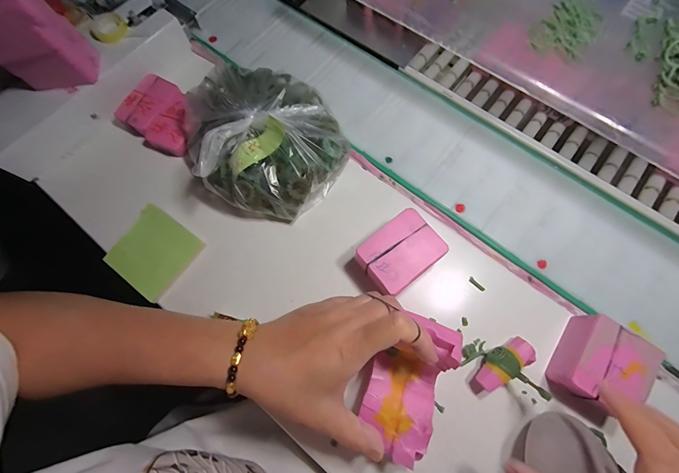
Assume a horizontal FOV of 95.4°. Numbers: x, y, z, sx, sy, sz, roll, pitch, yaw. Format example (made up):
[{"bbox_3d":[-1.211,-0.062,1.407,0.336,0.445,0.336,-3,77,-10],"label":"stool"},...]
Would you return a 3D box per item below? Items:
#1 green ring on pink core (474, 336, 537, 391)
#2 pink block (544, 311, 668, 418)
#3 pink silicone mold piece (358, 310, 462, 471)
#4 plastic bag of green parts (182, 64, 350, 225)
[{"bbox_3d":[0.147,0.113,0.280,0.058,0.024,0.025,-31,75,-8],"label":"green ring on pink core"},{"bbox_3d":[0.229,0.114,0.269,0.056,0.033,0.070,35,77,11],"label":"pink block"},{"bbox_3d":[0.059,0.119,0.247,0.060,0.052,0.102,34,77,10],"label":"pink silicone mold piece"},{"bbox_3d":[-0.081,-0.112,0.323,0.170,0.073,0.160,42,78,13],"label":"plastic bag of green parts"}]

